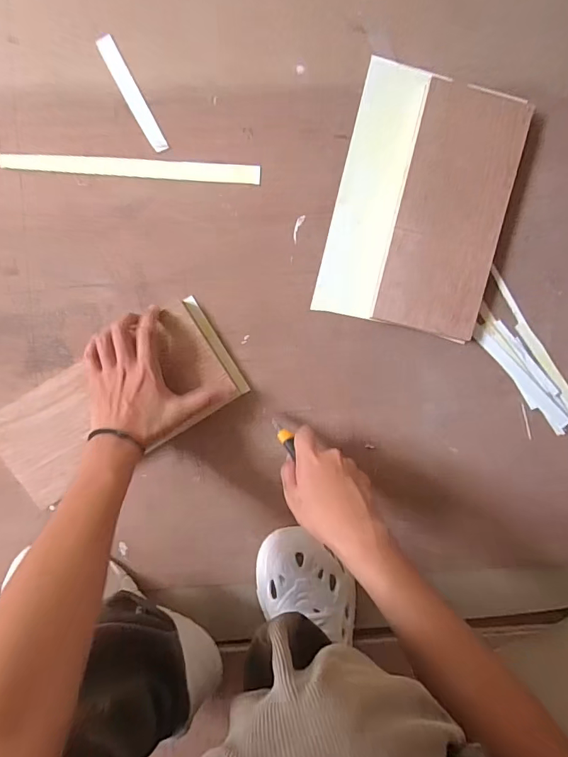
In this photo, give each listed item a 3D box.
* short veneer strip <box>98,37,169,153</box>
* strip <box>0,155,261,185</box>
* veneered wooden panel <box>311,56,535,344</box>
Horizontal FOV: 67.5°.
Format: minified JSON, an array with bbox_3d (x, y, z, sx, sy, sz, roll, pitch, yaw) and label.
[{"bbox_3d":[-0.160,-0.300,0.449,0.017,0.004,0.122,-28,98,-1],"label":"short veneer strip"},{"bbox_3d":[-0.161,-0.228,0.460,0.267,0.006,0.018,1,100,-4],"label":"strip"},{"bbox_3d":[0.156,-0.190,0.473,0.187,0.027,0.263,13,95,-6],"label":"veneered wooden panel"}]

